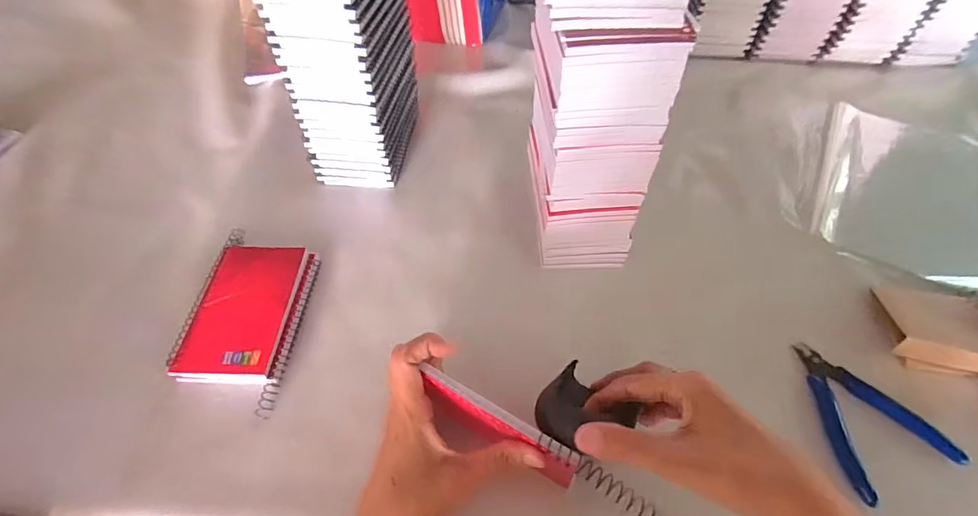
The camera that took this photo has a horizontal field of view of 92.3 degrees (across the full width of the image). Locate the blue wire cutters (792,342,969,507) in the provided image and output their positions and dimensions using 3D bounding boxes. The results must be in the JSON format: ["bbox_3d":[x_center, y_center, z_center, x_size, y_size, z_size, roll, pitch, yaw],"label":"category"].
[{"bbox_3d":[0.307,0.123,0.373,0.091,0.013,0.122,-3,54,-2],"label":"blue wire cutters"}]

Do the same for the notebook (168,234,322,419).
[{"bbox_3d":[-0.221,0.049,0.429,0.098,0.018,0.166,3,54,2],"label":"notebook"}]

